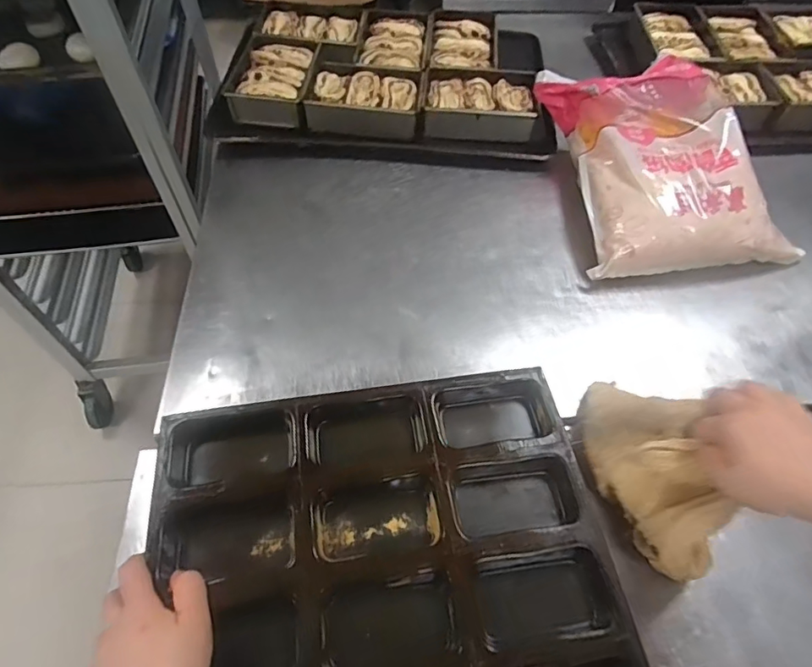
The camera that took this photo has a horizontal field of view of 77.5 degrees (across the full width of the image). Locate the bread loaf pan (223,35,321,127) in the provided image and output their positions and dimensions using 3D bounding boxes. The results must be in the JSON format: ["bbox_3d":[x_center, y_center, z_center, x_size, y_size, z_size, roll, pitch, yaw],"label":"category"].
[{"bbox_3d":[-0.233,-0.450,0.895,0.140,0.045,0.205,4,56,2],"label":"bread loaf pan"}]

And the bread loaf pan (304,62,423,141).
[{"bbox_3d":[-0.072,-0.406,0.886,0.193,0.066,0.127,6,56,3],"label":"bread loaf pan"}]

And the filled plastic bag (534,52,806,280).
[{"bbox_3d":[0.385,-0.268,0.757,0.295,0.124,0.343,-5,57,-5],"label":"filled plastic bag"}]

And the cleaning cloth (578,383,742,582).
[{"bbox_3d":[0.239,0.125,0.498,0.070,0.133,0.200,-10,57,-8],"label":"cleaning cloth"}]

